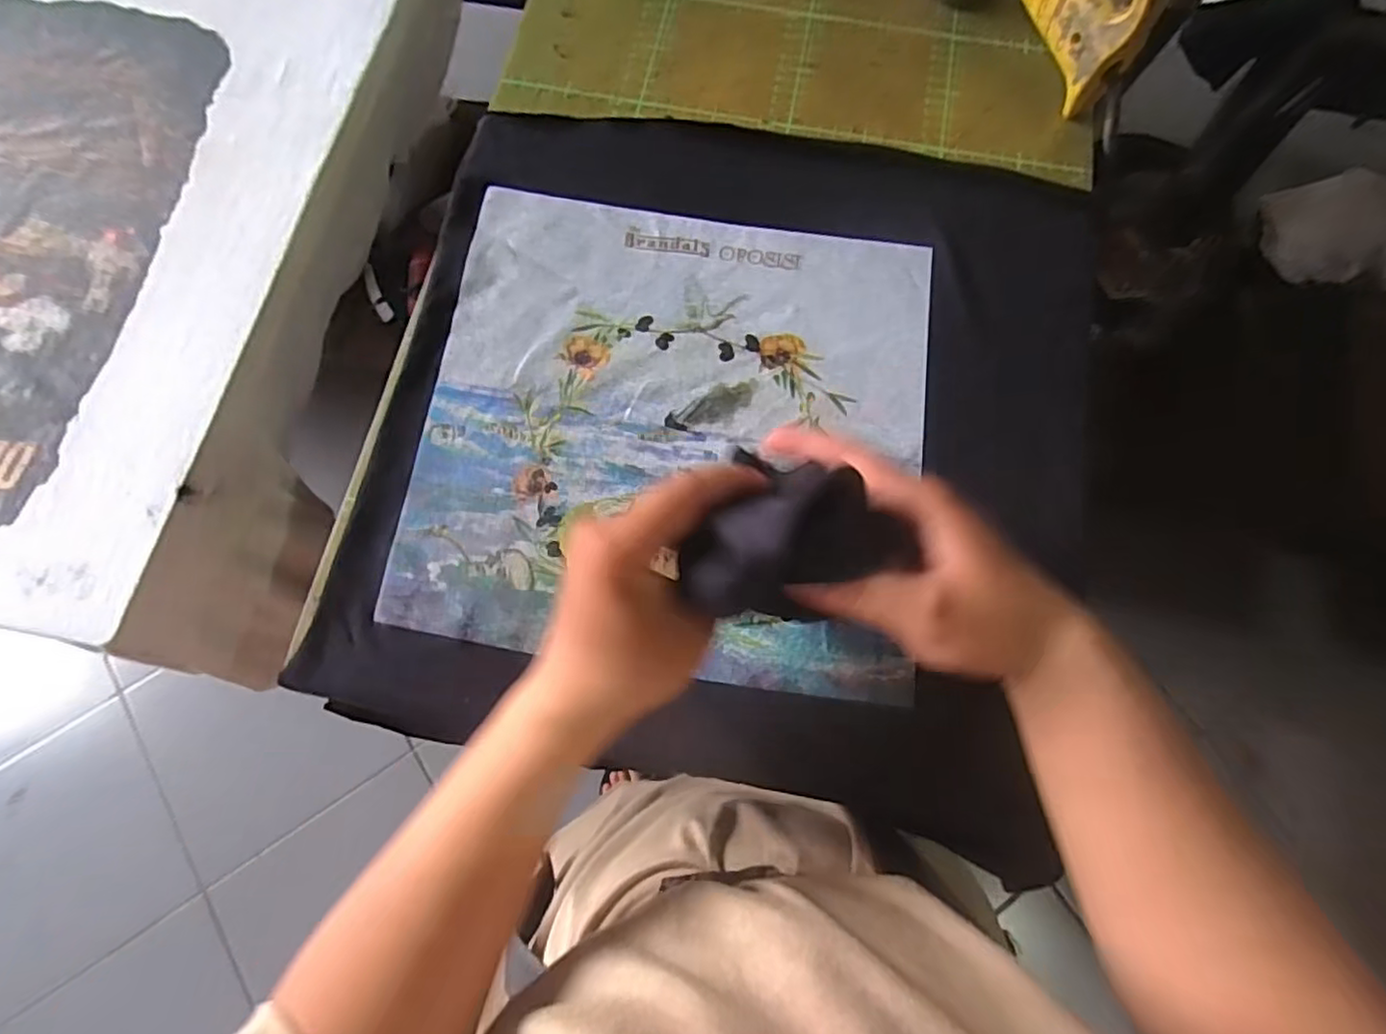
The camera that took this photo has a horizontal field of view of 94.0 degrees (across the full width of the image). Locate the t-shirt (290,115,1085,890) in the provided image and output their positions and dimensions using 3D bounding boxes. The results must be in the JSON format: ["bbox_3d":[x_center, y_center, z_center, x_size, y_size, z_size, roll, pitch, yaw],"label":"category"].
[{"bbox_3d":[0.023,-0.059,0.368,0.383,0.017,0.393,11,73,3],"label":"t-shirt"}]

